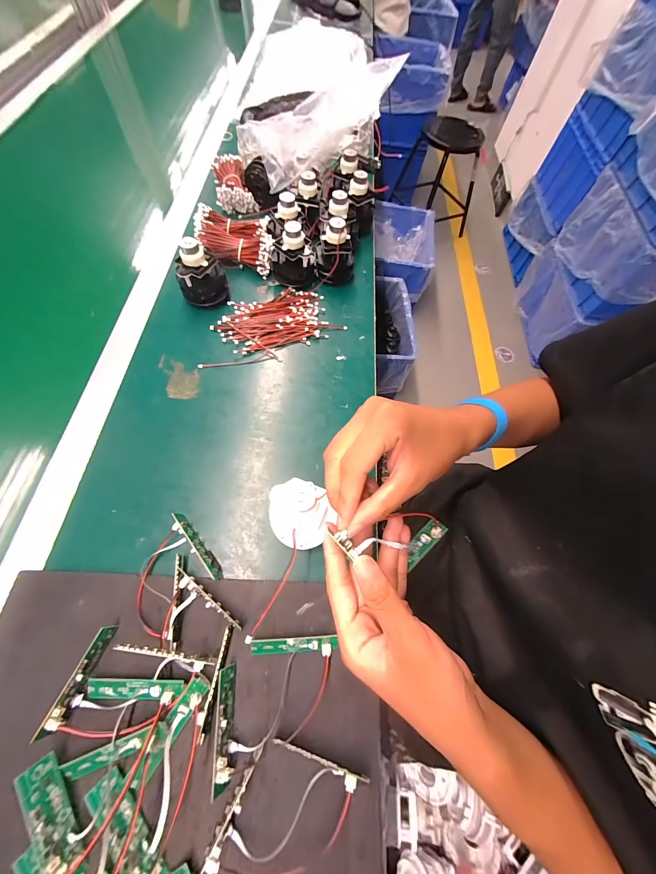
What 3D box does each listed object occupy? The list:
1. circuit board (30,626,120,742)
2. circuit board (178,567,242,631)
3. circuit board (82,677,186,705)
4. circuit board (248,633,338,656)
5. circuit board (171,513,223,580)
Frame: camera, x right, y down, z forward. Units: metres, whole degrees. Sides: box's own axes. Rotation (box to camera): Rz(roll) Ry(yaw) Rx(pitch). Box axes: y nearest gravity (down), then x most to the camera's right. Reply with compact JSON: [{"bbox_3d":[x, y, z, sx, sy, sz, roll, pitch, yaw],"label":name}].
[{"bbox_3d":[-0.209,0.205,0.257,0.010,0.020,0.076,6,60,26],"label":"circuit board"},{"bbox_3d":[-0.114,0.157,0.292,0.082,0.021,0.011,33,67,10],"label":"circuit board"},{"bbox_3d":[-0.168,0.218,0.260,0.081,0.006,0.016,4,65,-3],"label":"circuit board"},{"bbox_3d":[-0.034,0.195,0.282,0.083,0.008,0.015,2,65,-5],"label":"circuit board"},{"bbox_3d":[-0.139,0.114,0.315,0.012,0.018,0.080,-37,74,-19],"label":"circuit board"}]

